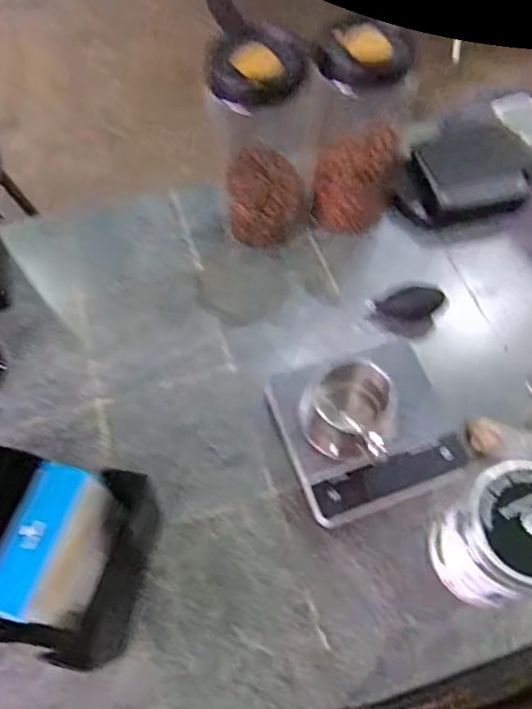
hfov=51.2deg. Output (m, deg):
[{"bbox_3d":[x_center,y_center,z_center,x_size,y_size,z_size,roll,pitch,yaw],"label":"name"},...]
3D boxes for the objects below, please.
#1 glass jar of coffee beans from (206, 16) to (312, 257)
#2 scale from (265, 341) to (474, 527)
[{"bbox_3d":[0.002,-0.228,0.619,0.104,0.231,0.098,-17,61,-7],"label":"glass jar of coffee beans"},{"bbox_3d":[0.099,0.066,0.559,0.164,0.022,0.161,-20,56,-4],"label":"scale"}]

